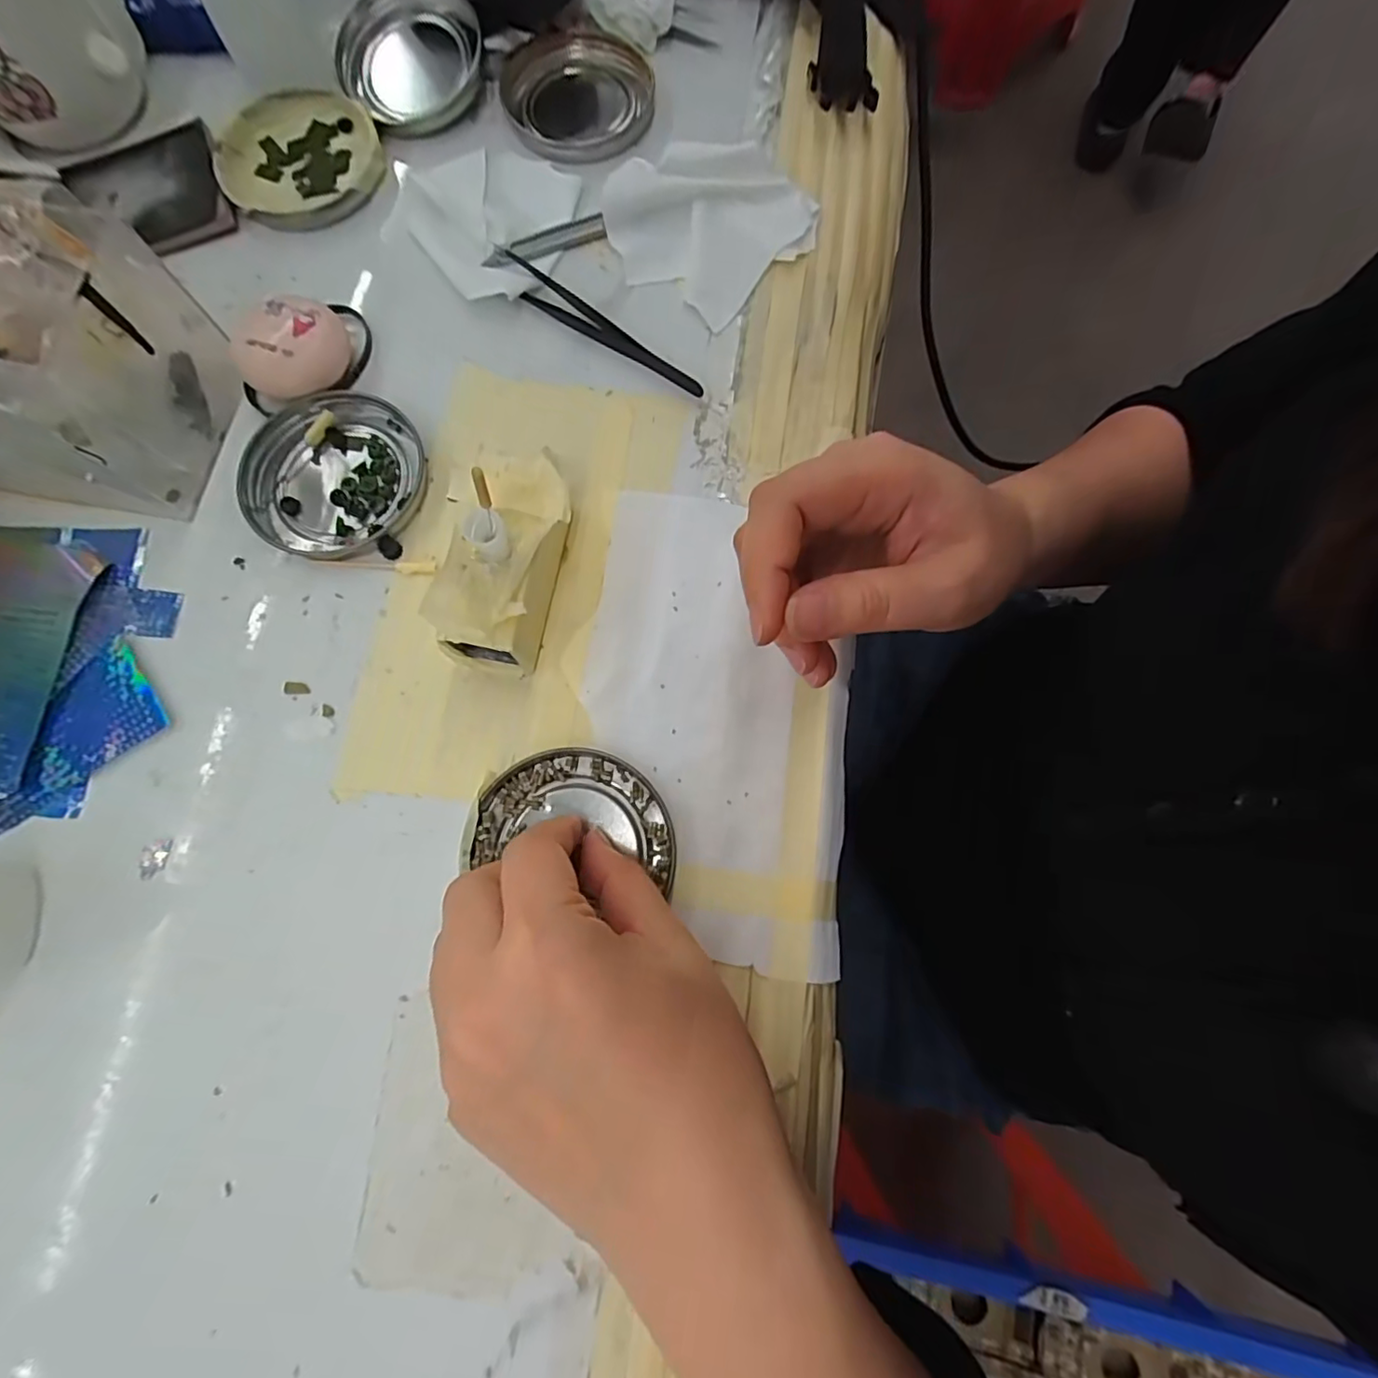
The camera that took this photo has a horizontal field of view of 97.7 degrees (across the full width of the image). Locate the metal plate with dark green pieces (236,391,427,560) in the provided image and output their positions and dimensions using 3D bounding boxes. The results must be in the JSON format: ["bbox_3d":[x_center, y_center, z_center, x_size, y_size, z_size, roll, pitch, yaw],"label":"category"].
[{"bbox_3d":[-0.160,-0.096,0.269,0.076,0.008,0.076,0,78,0],"label":"metal plate with dark green pieces"}]

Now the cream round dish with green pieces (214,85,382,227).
[{"bbox_3d":[-0.197,-0.271,0.308,0.078,0.011,0.075,0,78,0],"label":"cream round dish with green pieces"}]

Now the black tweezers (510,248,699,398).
[{"bbox_3d":[-0.044,-0.170,0.283,0.118,0.009,0.017,40,81,8],"label":"black tweezers"}]

